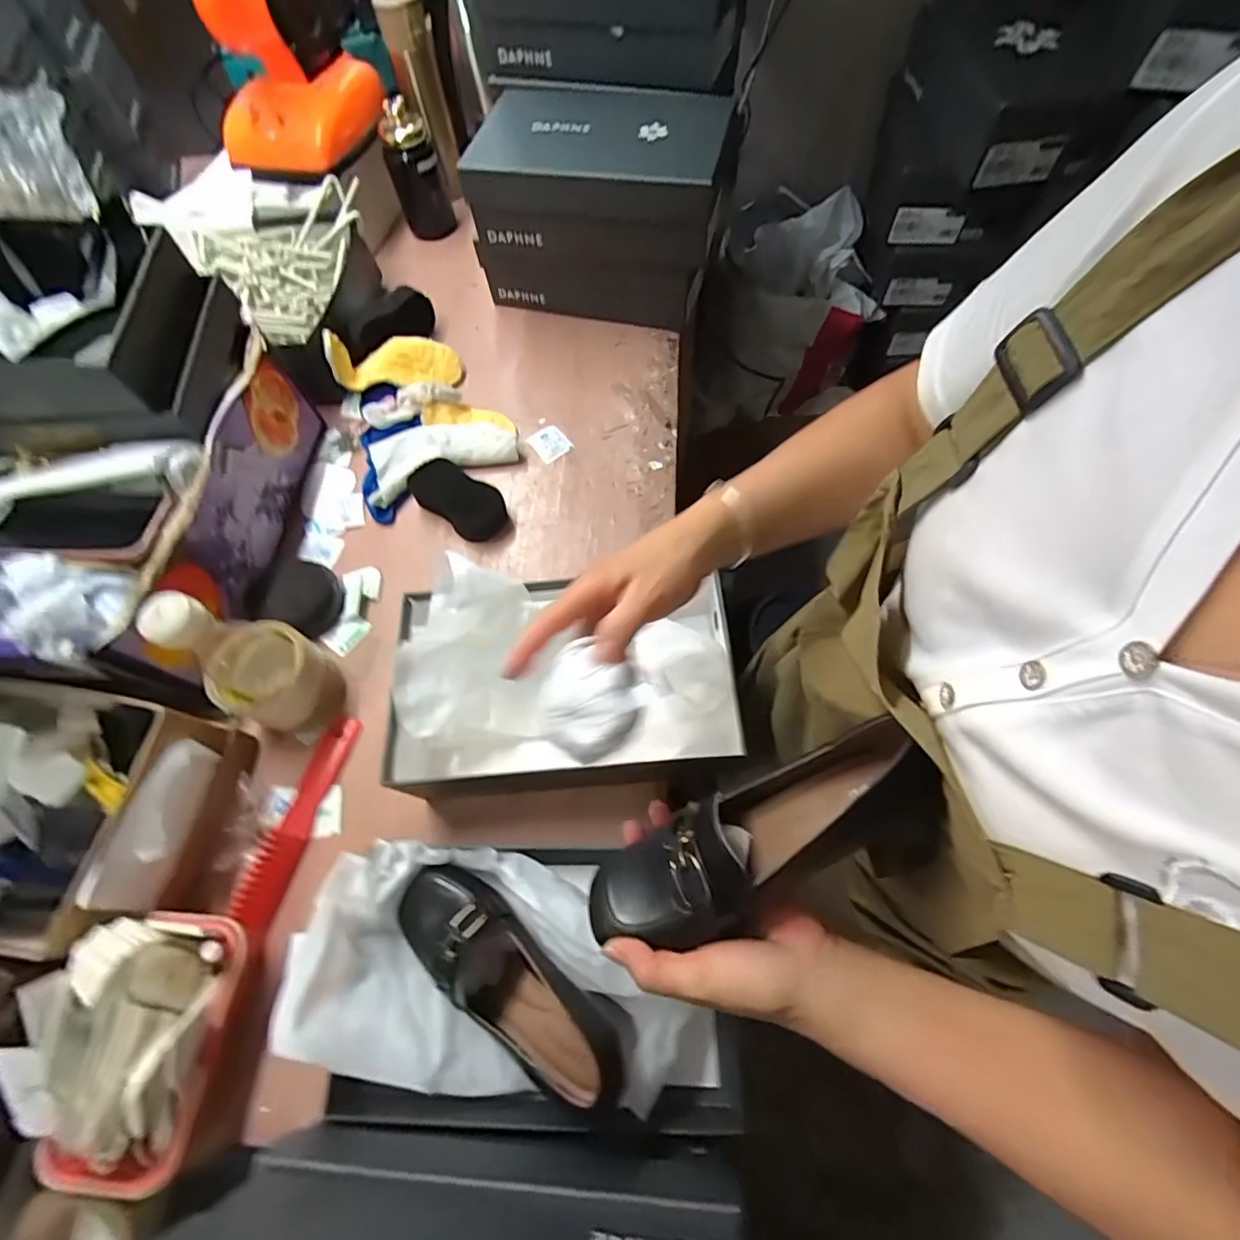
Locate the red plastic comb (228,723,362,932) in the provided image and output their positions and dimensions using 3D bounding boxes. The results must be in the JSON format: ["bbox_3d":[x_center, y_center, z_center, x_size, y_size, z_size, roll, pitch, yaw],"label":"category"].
[{"bbox_3d":[-0.303,0.185,0.518,0.033,0.009,0.191,15,67,10],"label":"red plastic comb"}]

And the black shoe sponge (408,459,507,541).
[{"bbox_3d":[-0.197,-0.148,0.661,0.124,0.033,0.058,32,71,17],"label":"black shoe sponge"}]

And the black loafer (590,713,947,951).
[{"bbox_3d":[0.083,0.135,0.322,0.211,0.079,0.078,-26,66,5],"label":"black loafer"}]

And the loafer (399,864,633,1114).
[{"bbox_3d":[-0.089,0.273,0.422,0.209,0.058,0.073,30,70,16],"label":"loafer"}]

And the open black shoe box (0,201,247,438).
[{"bbox_3d":[-0.568,-0.276,0.516,0.310,0.121,0.169,-2,65,2],"label":"open black shoe box"}]

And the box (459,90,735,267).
[{"bbox_3d":[-0.023,-0.555,0.688,0.295,0.109,0.181,10,66,8],"label":"box"}]

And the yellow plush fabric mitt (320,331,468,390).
[{"bbox_3d":[-0.292,-0.341,0.715,0.165,0.051,0.056,-12,63,-24],"label":"yellow plush fabric mitt"}]

